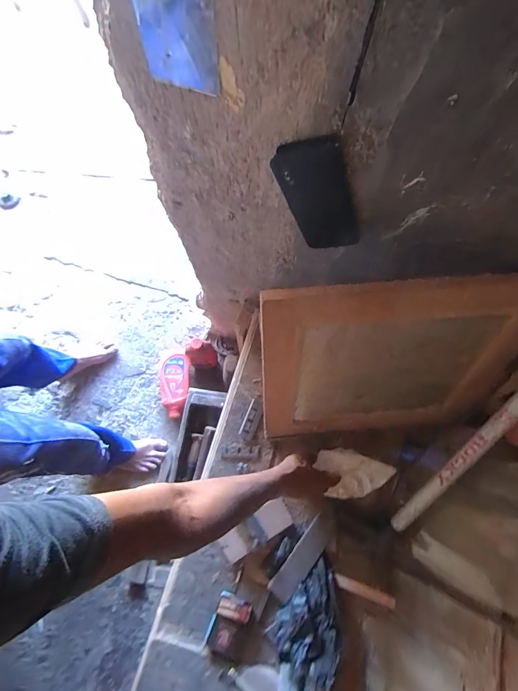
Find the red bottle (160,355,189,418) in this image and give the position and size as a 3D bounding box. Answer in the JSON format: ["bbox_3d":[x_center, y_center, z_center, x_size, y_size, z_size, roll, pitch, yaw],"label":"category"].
[{"bbox_3d":[-0.310,0.146,1.207,0.108,0.071,0.237,-1,73,-2],"label":"red bottle"}]

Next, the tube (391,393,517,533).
[{"bbox_3d":[0.365,0.163,0.542,0.030,0.019,0.464,30,114,7],"label":"tube"}]

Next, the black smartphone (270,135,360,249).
[{"bbox_3d":[0.083,-0.196,0.450,0.087,0.165,0.007,2,61,29],"label":"black smartphone"}]

